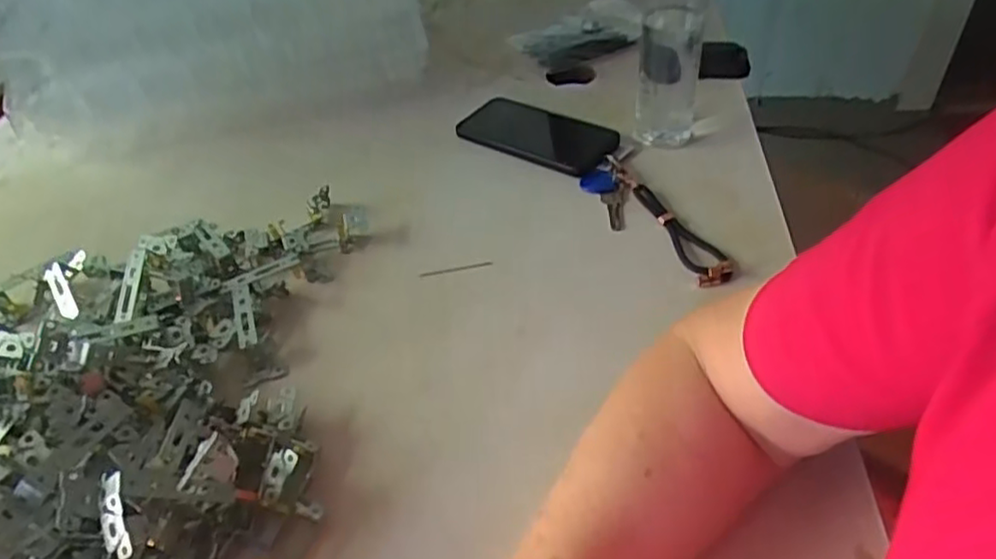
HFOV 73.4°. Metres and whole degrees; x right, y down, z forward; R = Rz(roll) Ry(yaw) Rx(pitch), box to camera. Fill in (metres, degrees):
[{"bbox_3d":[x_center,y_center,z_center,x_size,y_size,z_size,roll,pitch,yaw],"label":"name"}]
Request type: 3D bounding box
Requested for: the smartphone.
[{"bbox_3d":[0.037,-0.154,0.687,0.172,0.011,0.086,25,53,28],"label":"smartphone"}]

